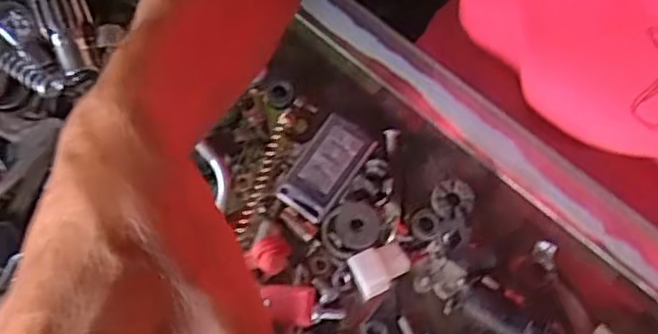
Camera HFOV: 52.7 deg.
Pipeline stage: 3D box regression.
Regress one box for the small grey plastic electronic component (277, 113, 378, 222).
[{"bbox_3d":[-0.001,-0.001,0.359,0.030,0.007,0.056,34,76,12],"label":"small grey plastic electronic component"}]

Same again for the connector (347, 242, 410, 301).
[{"bbox_3d":[0.027,0.052,0.345,0.029,0.008,0.023,-22,73,-5],"label":"connector"}]

